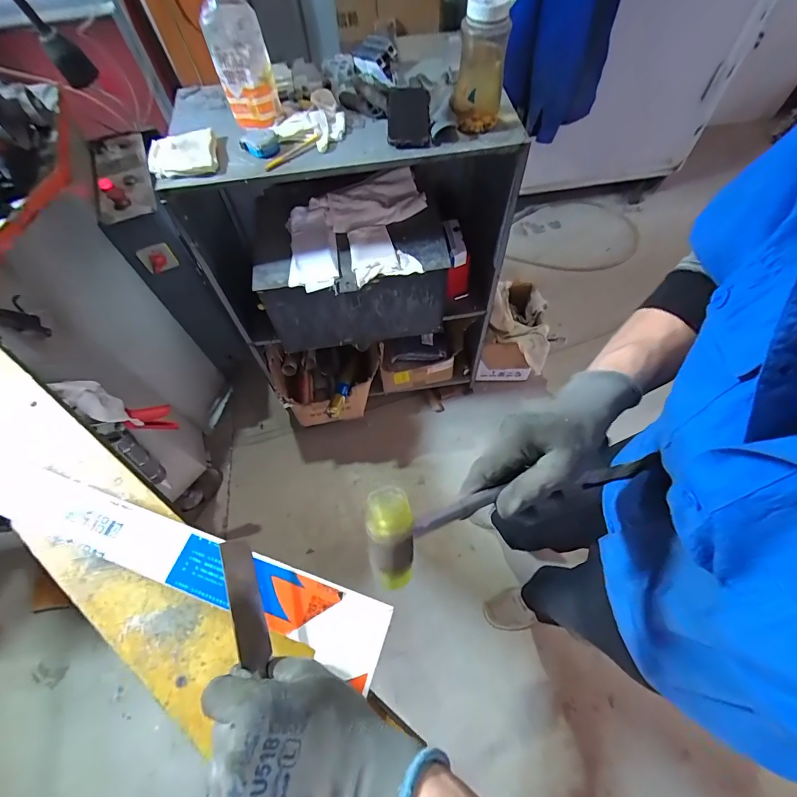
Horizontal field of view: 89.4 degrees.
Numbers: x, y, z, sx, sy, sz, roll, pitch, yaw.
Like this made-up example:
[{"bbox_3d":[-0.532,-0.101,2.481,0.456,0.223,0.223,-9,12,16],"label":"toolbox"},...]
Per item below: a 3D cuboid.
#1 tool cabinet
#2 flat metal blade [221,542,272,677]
[{"bbox_3d":[-0.098,-0.363,1.142,0.735,0.829,0.426,-12,62,-3],"label":"tool cabinet"},{"bbox_3d":[-0.122,0.159,0.320,0.025,0.004,0.094,3,52,-43],"label":"flat metal blade"}]

